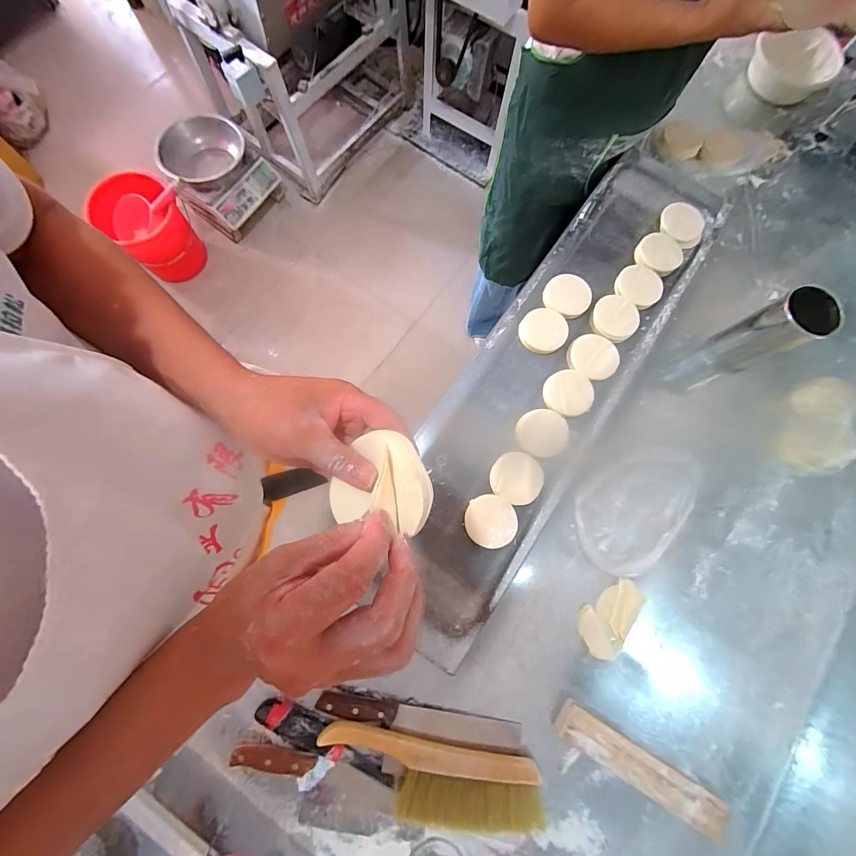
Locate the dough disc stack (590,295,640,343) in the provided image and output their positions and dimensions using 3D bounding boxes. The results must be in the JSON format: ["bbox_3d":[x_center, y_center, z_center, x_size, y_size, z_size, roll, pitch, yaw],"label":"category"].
[{"bbox_3d":[0.355,-0.208,0.688,0.085,0.015,0.084,44,81,8],"label":"dough disc stack"}]

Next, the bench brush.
[{"bbox_3d":[0.001,0.531,0.545,0.331,0.040,0.105,12,78,1],"label":"bench brush"}]

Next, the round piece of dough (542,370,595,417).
[{"bbox_3d":[0.257,-0.064,0.659,0.084,0.015,0.084,0,78,-1],"label":"round piece of dough"}]

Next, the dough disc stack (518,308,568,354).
[{"bbox_3d":[0.218,-0.185,0.681,0.084,0.009,0.083,30,94,13],"label":"dough disc stack"}]

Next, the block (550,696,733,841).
[{"bbox_3d":[0.328,0.522,0.561,0.272,0.034,0.062,31,79,5],"label":"block"}]

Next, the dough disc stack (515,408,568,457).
[{"bbox_3d":[0.199,0.008,0.632,0.084,0.018,0.084,5,78,-1],"label":"dough disc stack"}]

